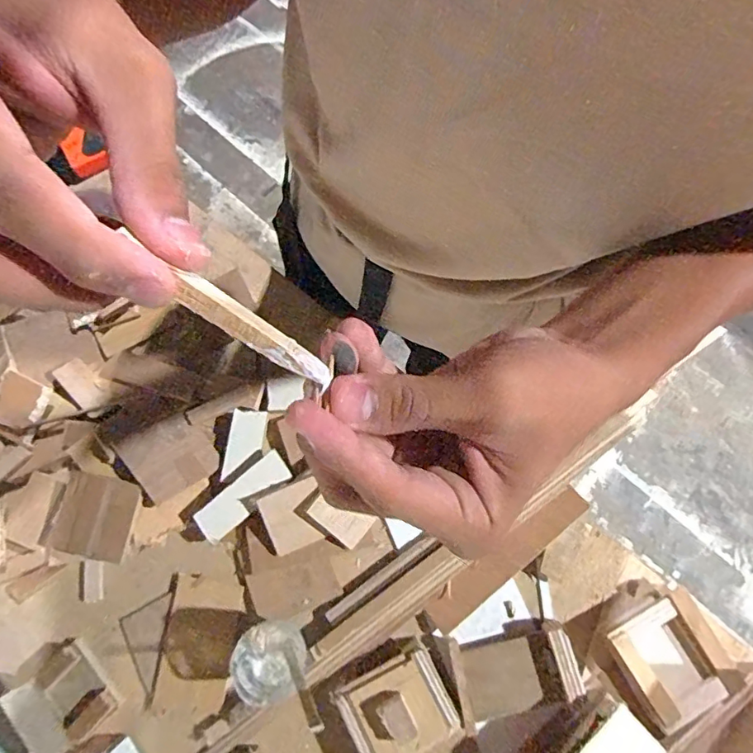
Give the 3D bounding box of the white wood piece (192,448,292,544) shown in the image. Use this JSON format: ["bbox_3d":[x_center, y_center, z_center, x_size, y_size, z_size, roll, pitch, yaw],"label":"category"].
[{"bbox_3d":[-0.142,0.129,0.562,0.107,0.017,0.036,-41,77,-11],"label":"white wood piece"}]

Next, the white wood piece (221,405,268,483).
[{"bbox_3d":[-0.150,0.075,0.585,0.038,0.008,0.080,10,73,4],"label":"white wood piece"}]

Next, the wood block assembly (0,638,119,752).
[{"bbox_3d":[-0.312,0.321,0.514,0.072,0.042,0.087,-41,77,-11],"label":"wood block assembly"}]

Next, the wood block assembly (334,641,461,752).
[{"bbox_3d":[0.020,0.317,0.495,0.095,0.039,0.081,-29,76,-7],"label":"wood block assembly"}]

